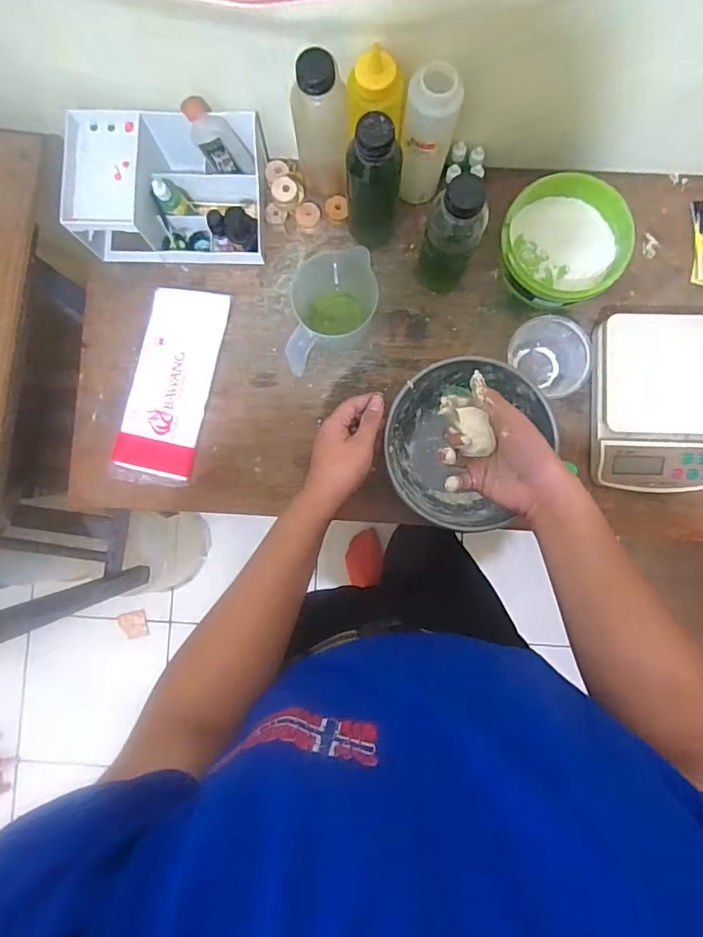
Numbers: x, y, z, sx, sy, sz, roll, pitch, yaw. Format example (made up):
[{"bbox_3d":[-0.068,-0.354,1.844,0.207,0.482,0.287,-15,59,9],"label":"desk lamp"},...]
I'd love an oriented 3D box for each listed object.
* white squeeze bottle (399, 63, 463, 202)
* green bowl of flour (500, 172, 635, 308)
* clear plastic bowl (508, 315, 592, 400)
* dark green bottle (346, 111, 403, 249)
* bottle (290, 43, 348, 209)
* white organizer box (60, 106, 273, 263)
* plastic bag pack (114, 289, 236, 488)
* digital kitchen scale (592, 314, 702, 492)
[{"bbox_3d":[0.091,-0.390,0.606,0.058,0.166,0.054,12,87,2],"label":"white squeeze bottle"},{"bbox_3d":[0.274,-0.292,0.669,0.155,0.087,0.147,0,87,1],"label":"green bowl of flour"},{"bbox_3d":[0.254,-0.143,0.666,0.104,0.058,0.088,44,88,3],"label":"clear plastic bowl"},{"bbox_3d":[0.027,-0.329,0.607,0.061,0.187,0.050,7,87,2],"label":"dark green bottle"},{"bbox_3d":[-0.035,-0.403,0.606,0.062,0.168,0.058,-5,87,1],"label":"bottle"},{"bbox_3d":[-0.233,-0.363,0.662,0.233,0.097,0.157,1,87,1],"label":"white organizer box"},{"bbox_3d":[-0.246,-0.113,0.693,0.106,0.021,0.267,13,87,2],"label":"plastic bag pack"},{"bbox_3d":[0.395,-0.081,0.650,0.158,0.048,0.219,1,87,1],"label":"digital kitchen scale"}]

